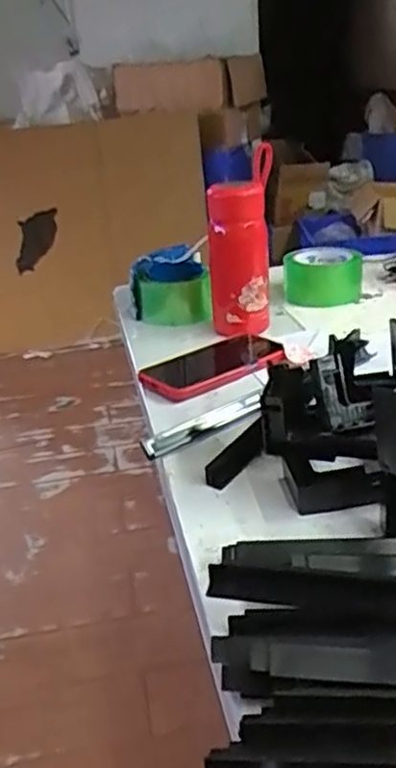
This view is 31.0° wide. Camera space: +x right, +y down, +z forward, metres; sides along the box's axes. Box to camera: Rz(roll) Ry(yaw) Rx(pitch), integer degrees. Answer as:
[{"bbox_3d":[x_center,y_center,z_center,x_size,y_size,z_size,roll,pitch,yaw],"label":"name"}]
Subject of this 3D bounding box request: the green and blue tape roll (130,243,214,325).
[{"bbox_3d":[-0.037,-0.133,0.969,0.103,0.084,0.095,-7,25,-5],"label":"green and blue tape roll"}]

